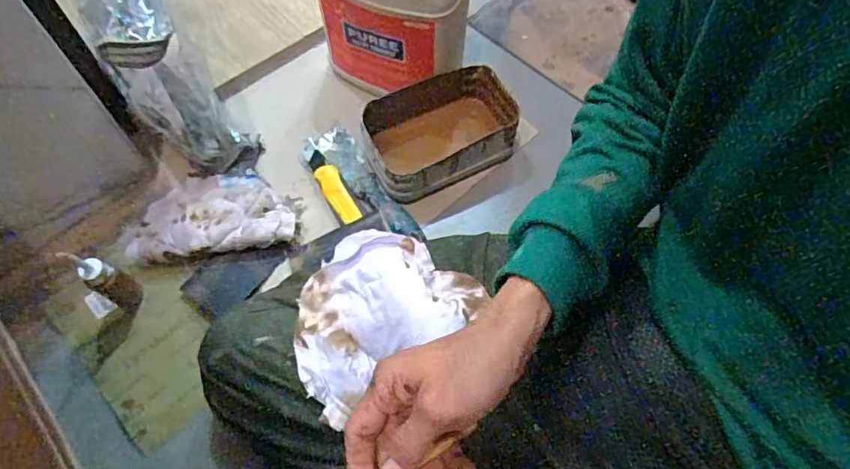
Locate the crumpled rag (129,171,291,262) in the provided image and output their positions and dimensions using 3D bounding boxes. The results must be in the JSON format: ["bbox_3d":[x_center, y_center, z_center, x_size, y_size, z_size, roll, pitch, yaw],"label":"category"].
[{"bbox_3d":[-0.250,-0.026,0.642,0.180,0.035,0.105,-9,65,-5],"label":"crumpled rag"}]

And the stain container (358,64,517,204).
[{"bbox_3d":[0.024,-0.126,0.672,0.189,0.073,0.116,-20,66,-11],"label":"stain container"}]

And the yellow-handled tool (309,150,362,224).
[{"bbox_3d":[-0.111,-0.057,0.659,0.028,0.019,0.112,-25,67,-13],"label":"yellow-handled tool"}]

